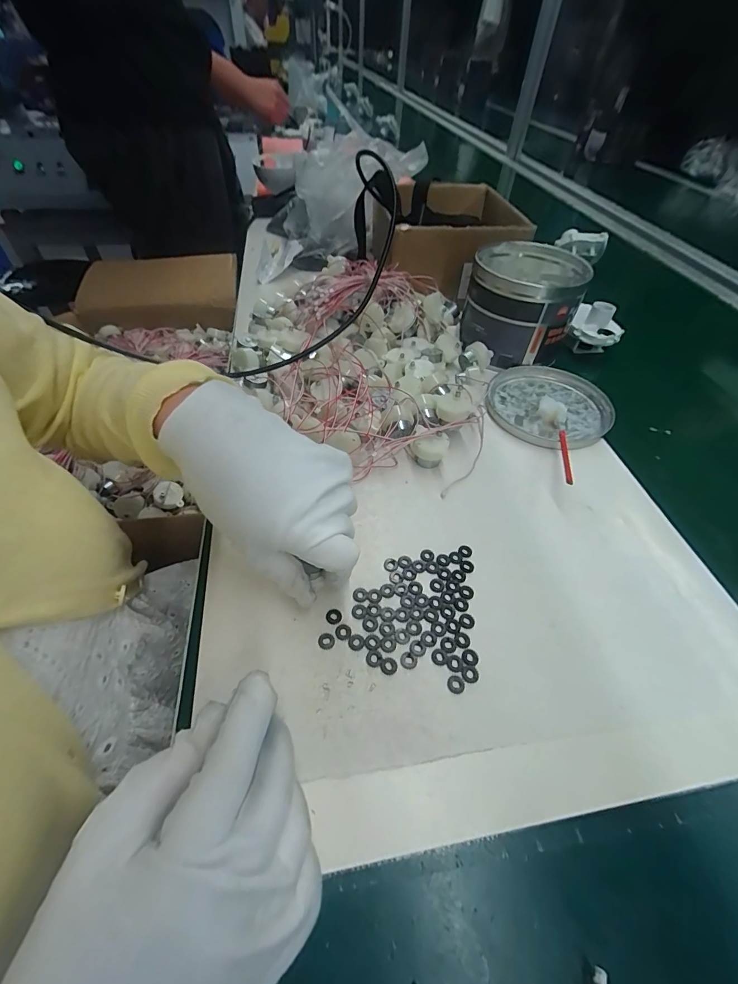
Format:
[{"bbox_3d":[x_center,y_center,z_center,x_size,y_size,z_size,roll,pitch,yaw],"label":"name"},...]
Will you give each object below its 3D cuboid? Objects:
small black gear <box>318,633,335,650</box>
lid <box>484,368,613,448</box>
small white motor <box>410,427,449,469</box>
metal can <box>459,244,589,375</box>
[{"bbox_3d":[-0.028,0.098,0.255,0.011,0.004,0.010,2,50,-3],"label":"small black gear"},{"bbox_3d":[0.197,-0.096,0.429,0.129,0.014,0.128,2,50,-3],"label":"lid"},{"bbox_3d":[0.055,-0.039,0.358,0.032,0.028,0.027,21,52,12],"label":"small white motor"},{"bbox_3d":[0.182,-0.224,0.475,0.118,0.100,0.138,20,52,12],"label":"metal can"}]

